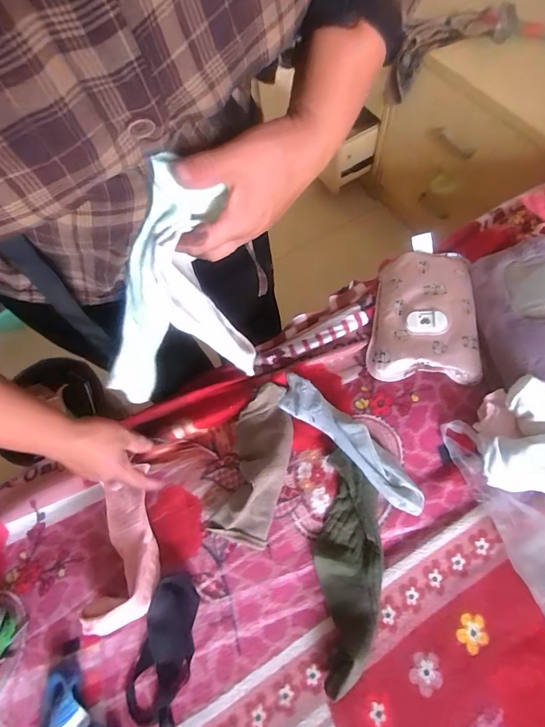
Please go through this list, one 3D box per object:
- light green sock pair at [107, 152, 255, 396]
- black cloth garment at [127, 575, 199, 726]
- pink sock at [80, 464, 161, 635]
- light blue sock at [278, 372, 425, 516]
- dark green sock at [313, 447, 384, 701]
[{"bbox_3d":[-0.097,-0.048,0.315,0.141,0.219,0.047,-9,45,0],"label":"light green sock pair"},{"bbox_3d":[-0.122,0.325,0.439,0.060,0.030,0.144,11,69,7],"label":"black cloth garment"},{"bbox_3d":[-0.185,0.222,0.473,0.081,0.035,0.175,-14,50,-3],"label":"pink sock"},{"bbox_3d":[0.100,0.101,0.523,0.245,0.045,0.051,40,77,24],"label":"light blue sock"},{"bbox_3d":[0.091,0.237,0.464,0.078,0.032,0.257,3,65,12],"label":"dark green sock"}]

